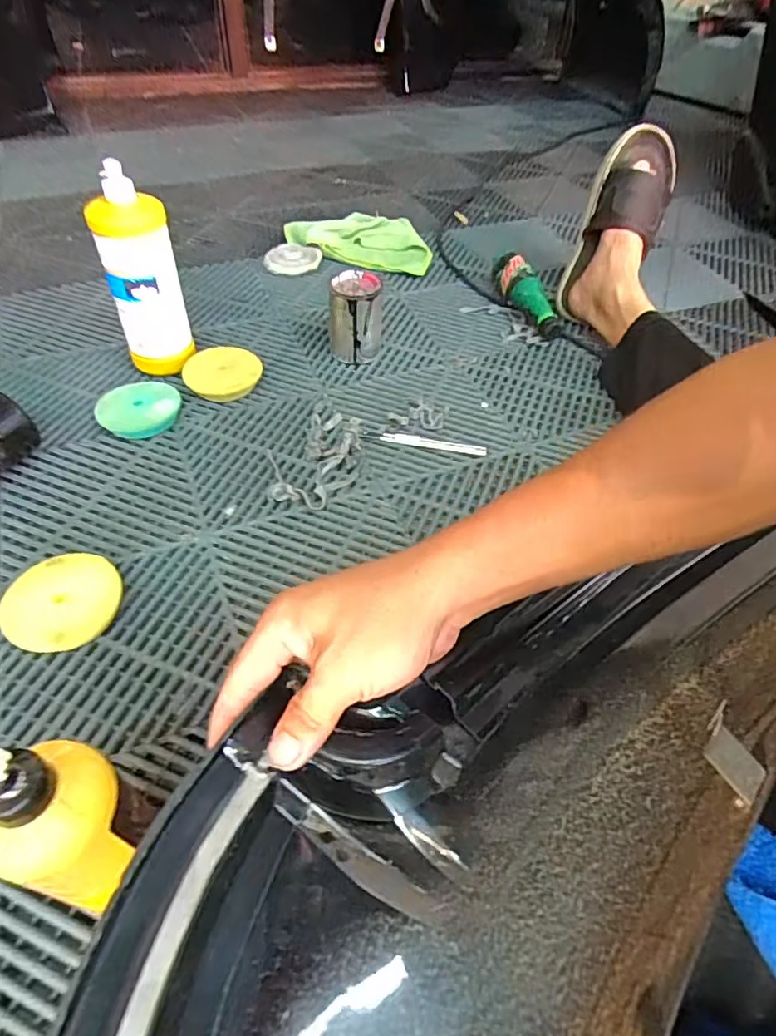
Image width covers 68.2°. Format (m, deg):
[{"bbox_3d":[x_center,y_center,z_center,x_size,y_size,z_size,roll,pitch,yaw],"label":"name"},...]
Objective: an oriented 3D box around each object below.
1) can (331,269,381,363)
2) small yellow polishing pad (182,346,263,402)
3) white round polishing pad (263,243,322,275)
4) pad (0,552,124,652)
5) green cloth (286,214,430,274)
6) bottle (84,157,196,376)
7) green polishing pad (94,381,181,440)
[{"bbox_3d":[-0.044,-0.277,0.798,0.065,0.109,0.065,2,49,-2],"label":"can"},{"bbox_3d":[-0.217,-0.191,0.760,0.096,0.032,0.082,1,49,-2],"label":"small yellow polishing pad"},{"bbox_3d":[-0.164,-0.445,0.978,0.094,0.013,0.079,-38,76,-26],"label":"white round polishing pad"},{"bbox_3d":[-0.297,0.080,0.528,0.090,0.033,0.100,27,53,18],"label":"pad"},{"bbox_3d":[-0.050,-0.501,1.022,0.264,0.038,0.134,12,50,7],"label":"green cloth"},{"bbox_3d":[-0.292,-0.281,0.698,0.082,0.225,0.066,11,50,6],"label":"bottle"},{"bbox_3d":[-0.303,-0.128,0.701,0.093,0.034,0.077,-8,50,-10],"label":"green polishing pad"}]

